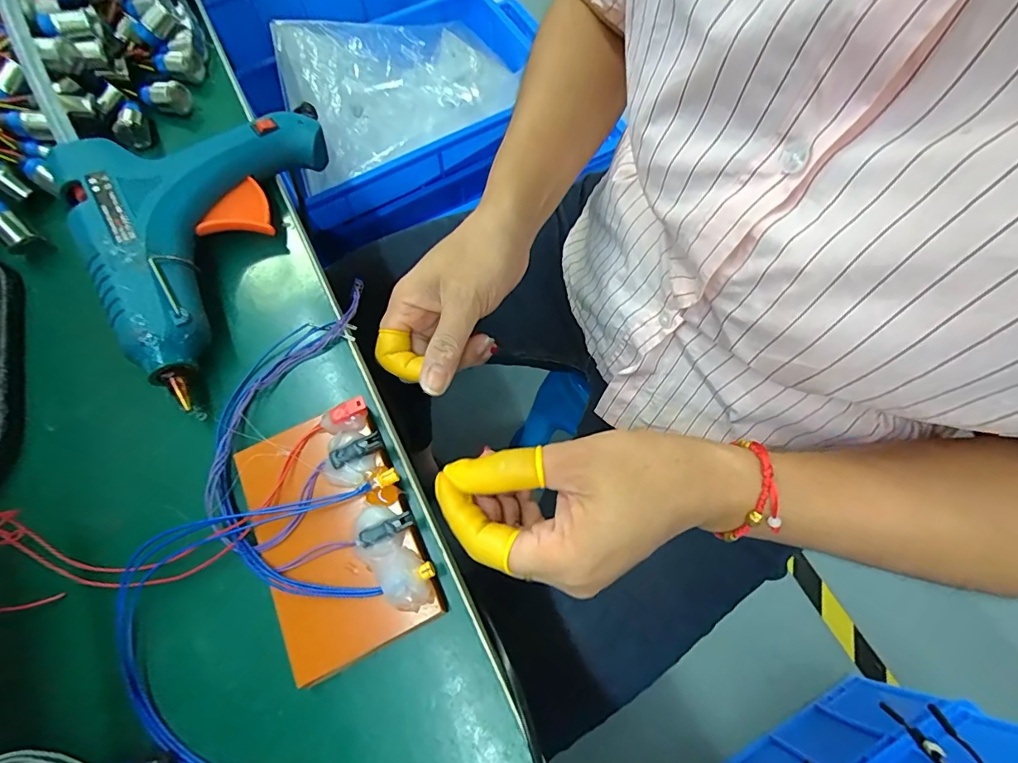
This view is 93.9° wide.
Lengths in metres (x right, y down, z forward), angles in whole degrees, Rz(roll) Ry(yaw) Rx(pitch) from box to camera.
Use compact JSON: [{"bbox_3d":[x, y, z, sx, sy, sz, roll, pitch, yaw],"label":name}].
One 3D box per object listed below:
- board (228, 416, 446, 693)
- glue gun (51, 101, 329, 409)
[{"bbox_3d":[-0.087,0.073,0.235,0.071,0.012,0.115,-26,70,-7],"label":"board"},{"bbox_3d":[-0.204,-0.104,0.289,0.128,0.041,0.203,17,70,9],"label":"glue gun"}]

